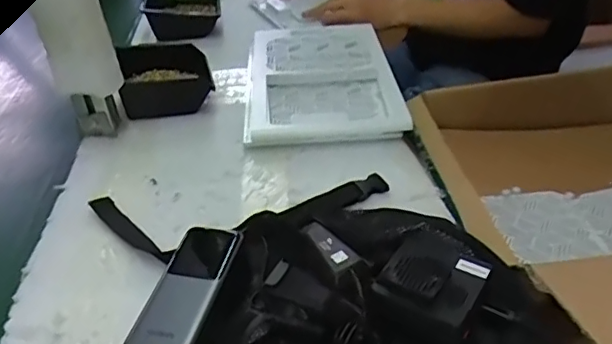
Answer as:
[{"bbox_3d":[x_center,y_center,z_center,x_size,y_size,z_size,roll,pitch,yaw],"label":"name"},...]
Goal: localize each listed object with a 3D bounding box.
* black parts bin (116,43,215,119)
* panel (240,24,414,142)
[{"bbox_3d":[-0.208,-0.141,0.827,0.124,0.057,0.155,-12,36,-11],"label":"black parts bin"},{"bbox_3d":[0.019,-0.148,0.843,0.206,0.038,0.355,-5,36,-1],"label":"panel"}]

